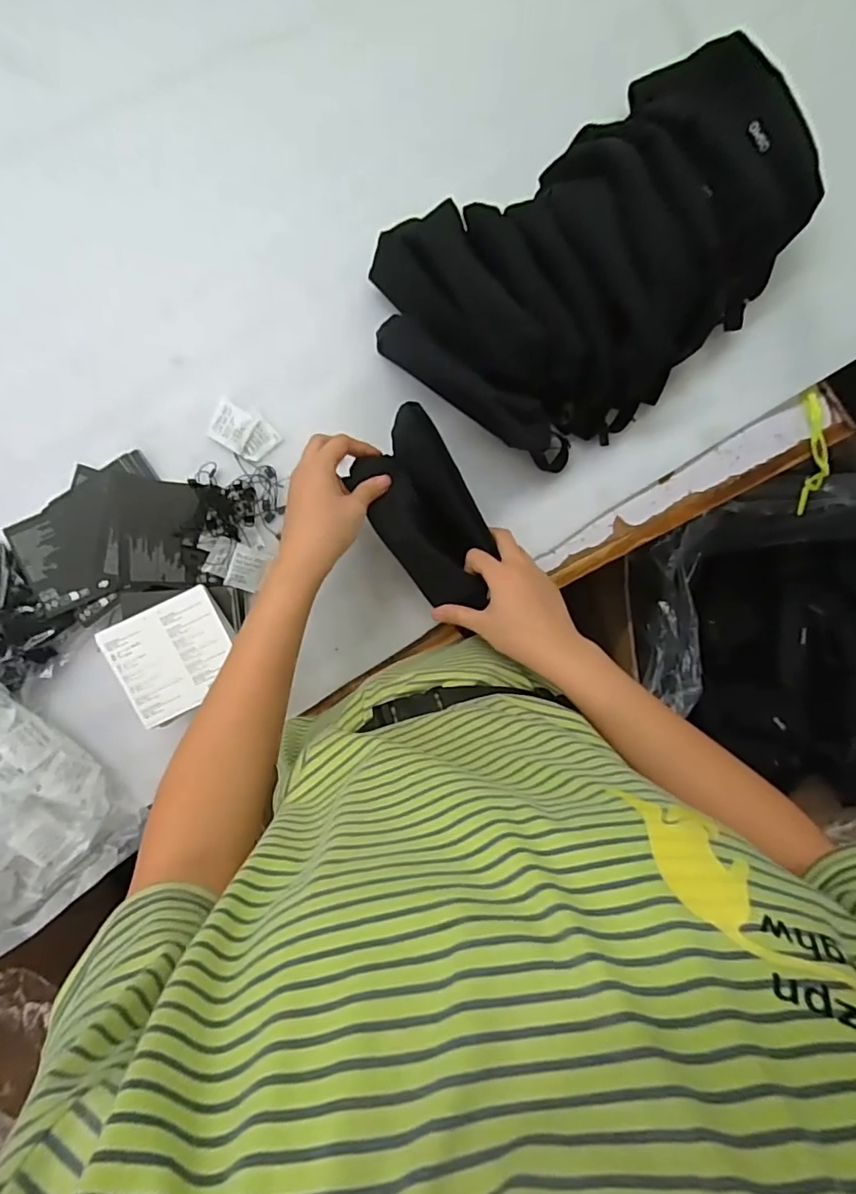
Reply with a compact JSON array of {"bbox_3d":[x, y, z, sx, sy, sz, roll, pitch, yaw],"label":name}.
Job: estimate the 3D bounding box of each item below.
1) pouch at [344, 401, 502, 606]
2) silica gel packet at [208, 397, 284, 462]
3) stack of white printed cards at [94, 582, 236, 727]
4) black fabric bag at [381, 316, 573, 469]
[{"bbox_3d":[0.000,-0.072,0.482,0.083,0.034,0.170,-31,97,-1],"label":"pouch"},{"bbox_3d":[-0.181,-0.161,0.531,0.062,0.011,0.041,31,92,-7],"label":"silica gel packet"},{"bbox_3d":[-0.218,0.052,0.467,0.099,0.010,0.093,-26,97,-2],"label":"stack of white printed cards"},{"bbox_3d":[0.046,-0.188,0.513,0.209,0.073,0.047,30,92,-7],"label":"black fabric bag"}]

